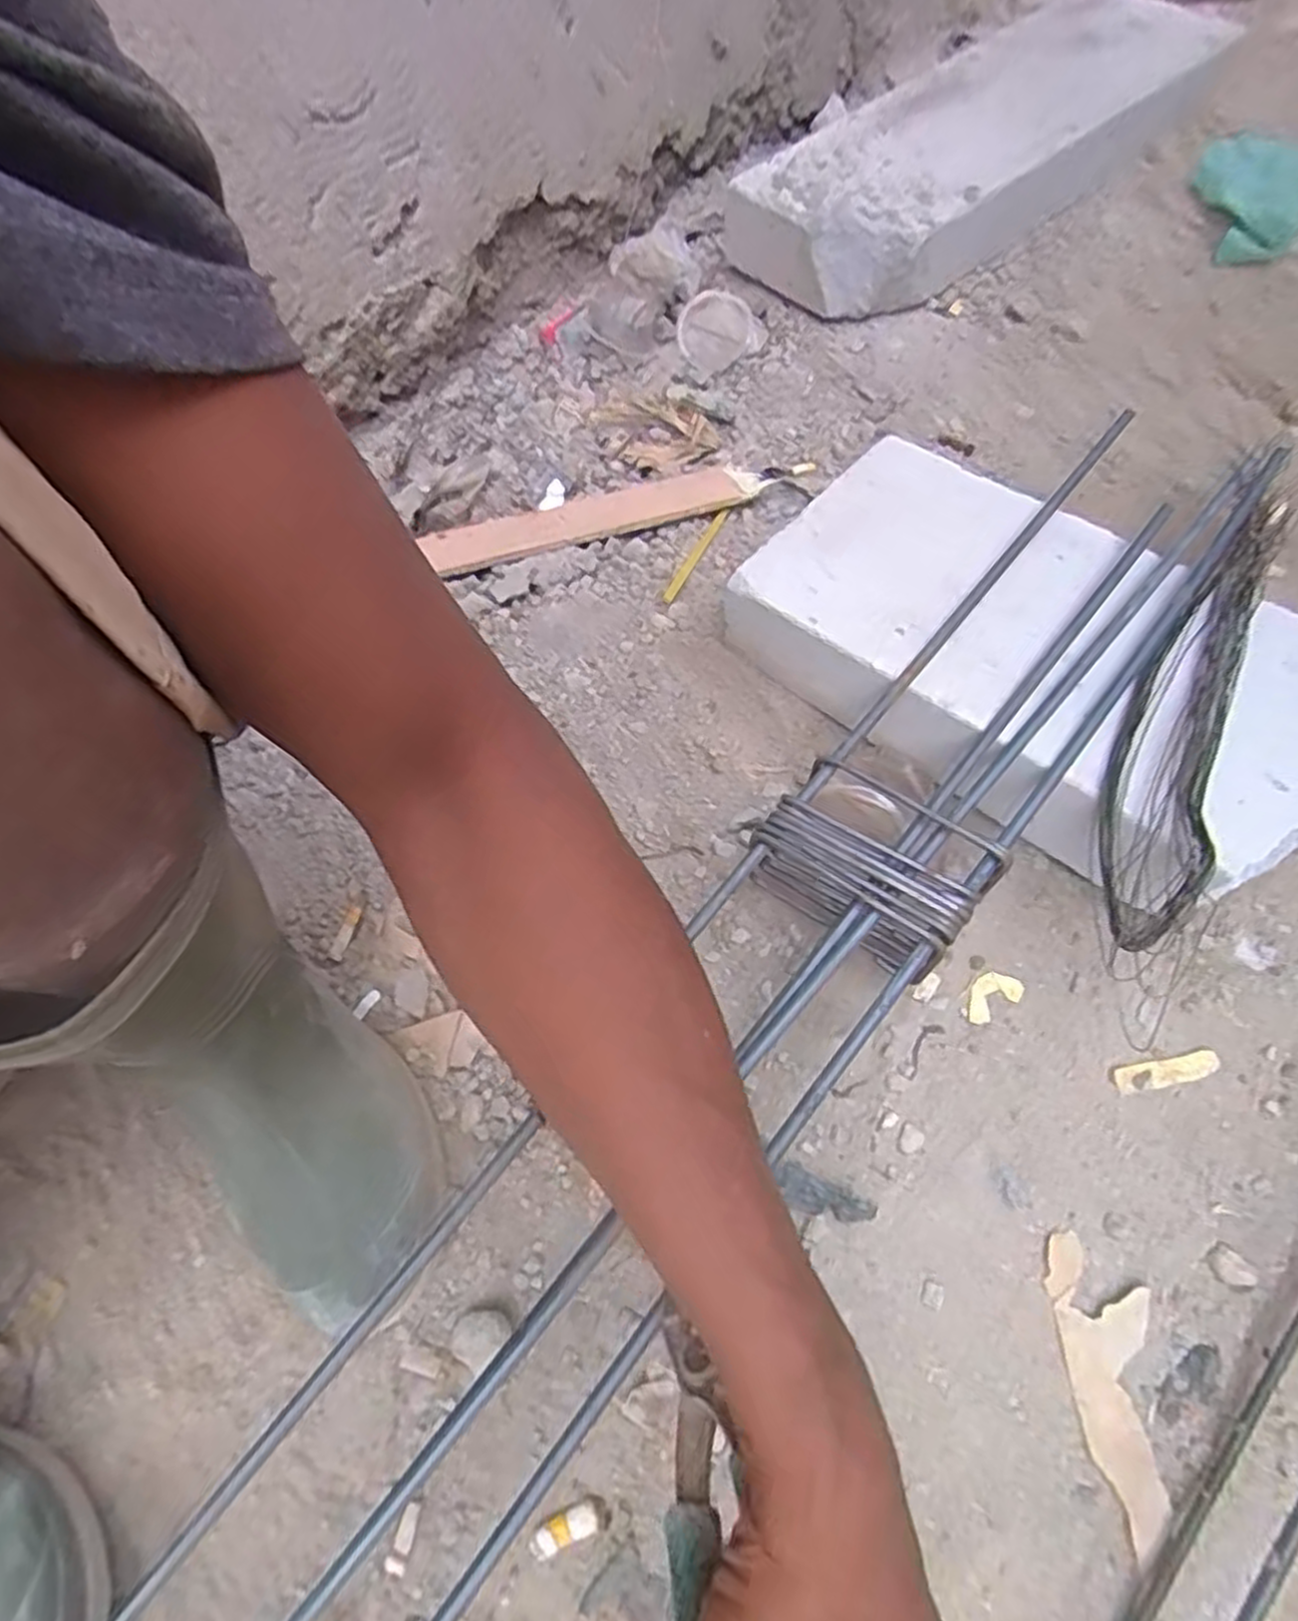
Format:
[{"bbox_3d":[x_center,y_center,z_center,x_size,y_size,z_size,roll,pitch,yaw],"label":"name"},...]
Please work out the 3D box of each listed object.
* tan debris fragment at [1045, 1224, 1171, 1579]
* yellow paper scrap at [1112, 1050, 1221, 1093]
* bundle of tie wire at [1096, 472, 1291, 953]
[{"bbox_3d":[0.234,0.287,0.386,0.043,0.006,0.129,-2,64,3],"label":"tan debris fragment"},{"bbox_3d":[0.301,0.152,0.448,0.060,0.004,0.014,-11,64,-2],"label":"yellow paper scrap"},{"bbox_3d":[0.309,-0.068,0.438,0.054,0.019,0.318,21,68,13],"label":"bundle of tie wire"}]

